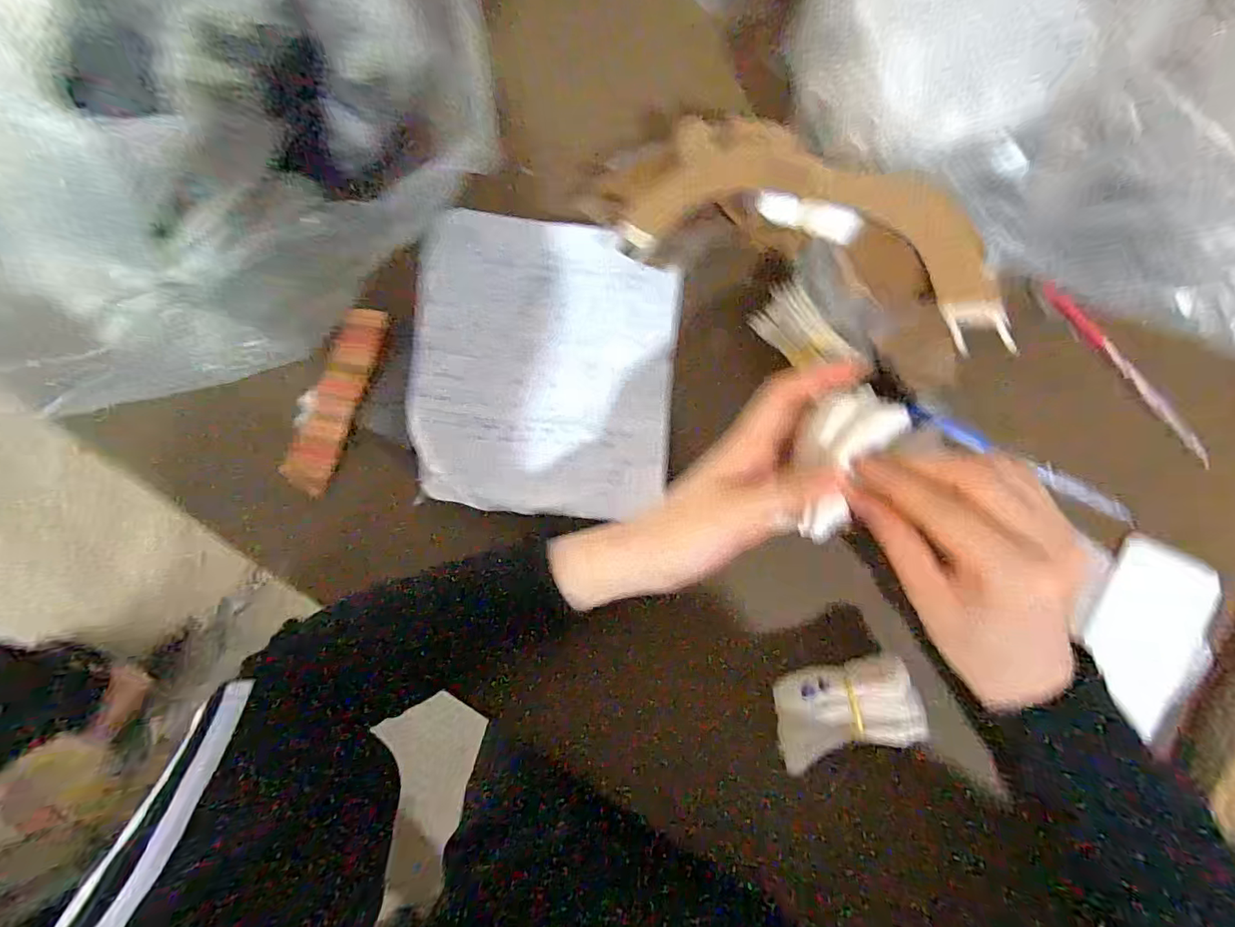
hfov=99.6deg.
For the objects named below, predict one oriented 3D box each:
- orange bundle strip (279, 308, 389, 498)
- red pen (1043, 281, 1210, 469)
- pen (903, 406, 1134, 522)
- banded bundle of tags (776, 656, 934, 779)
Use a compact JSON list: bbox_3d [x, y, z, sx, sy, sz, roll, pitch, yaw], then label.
[{"bbox_3d":[-0.205,-0.048,0.381,0.031,0.019,0.137,15,84,9],"label":"orange bundle strip"},{"bbox_3d":[0.313,-0.058,0.321,0.011,0.013,0.138,-35,80,1],"label":"red pen"},{"bbox_3d":[0.242,-0.003,0.316,0.133,0.008,0.012,30,87,10],"label":"pen"},{"bbox_3d":[0.127,0.139,0.293,0.077,0.020,0.046,-19,80,4],"label":"banded bundle of tags"}]

